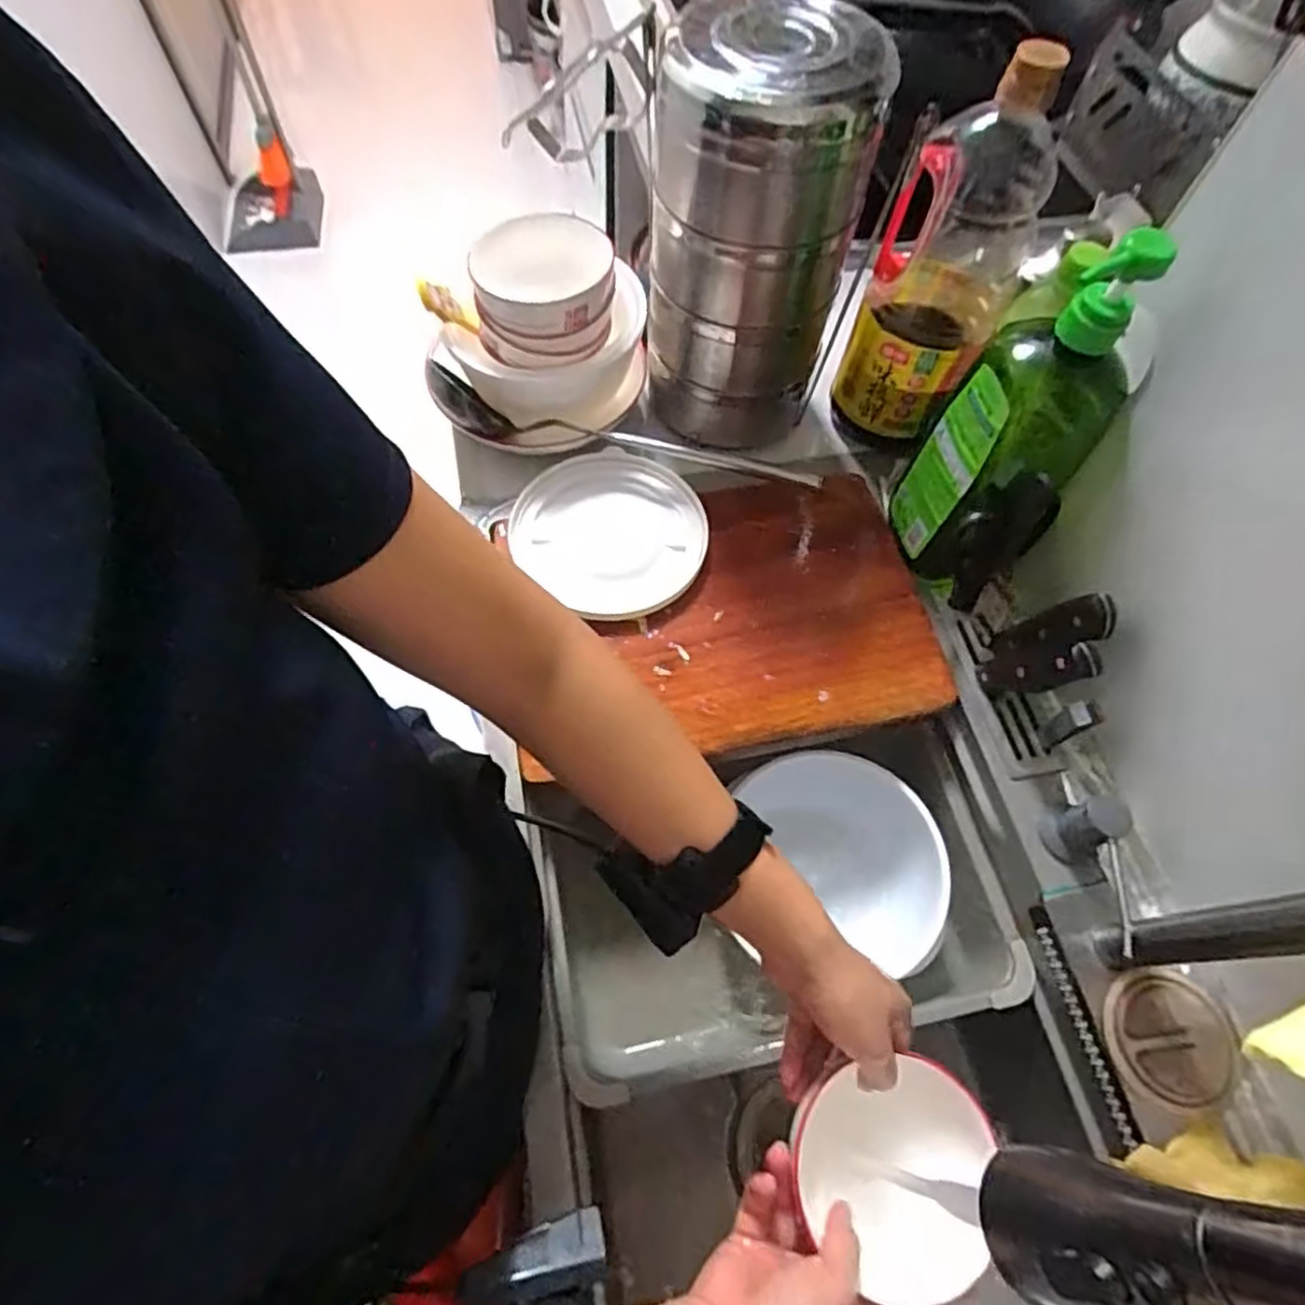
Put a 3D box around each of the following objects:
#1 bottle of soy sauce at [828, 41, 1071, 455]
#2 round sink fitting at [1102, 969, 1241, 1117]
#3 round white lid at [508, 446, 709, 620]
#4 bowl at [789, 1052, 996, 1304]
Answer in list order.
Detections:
[{"bbox_3d":[0.230,-0.300,0.560,0.102,0.283,0.110,19,64,7],"label":"bottle of soy sauce"},{"bbox_3d":[0.330,0.246,0.454,0.075,0.018,0.077,1,63,-2],"label":"round sink fitting"},{"bbox_3d":[-0.037,-0.106,0.610,0.159,0.013,0.148,1,63,-2],"label":"round white lid"},{"bbox_3d":[0.133,0.292,0.397,0.104,0.068,0.108,-5,63,-5],"label":"bowl"}]

